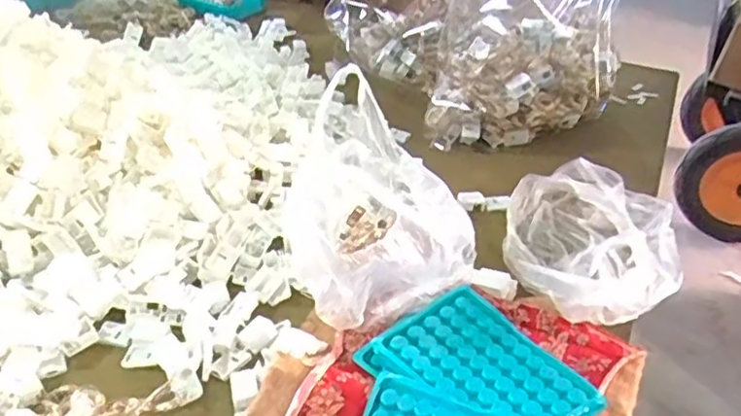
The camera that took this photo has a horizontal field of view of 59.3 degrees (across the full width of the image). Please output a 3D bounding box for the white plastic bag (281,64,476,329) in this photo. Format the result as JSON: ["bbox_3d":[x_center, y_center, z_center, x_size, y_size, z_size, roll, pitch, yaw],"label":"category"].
[{"bbox_3d":[-0.015,-0.005,0.497,0.146,0.105,0.179,-25,44,-34],"label":"white plastic bag"}]

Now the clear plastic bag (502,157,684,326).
[{"bbox_3d":[0.184,0.028,0.557,0.130,0.054,0.189,10,36,10],"label":"clear plastic bag"}]

